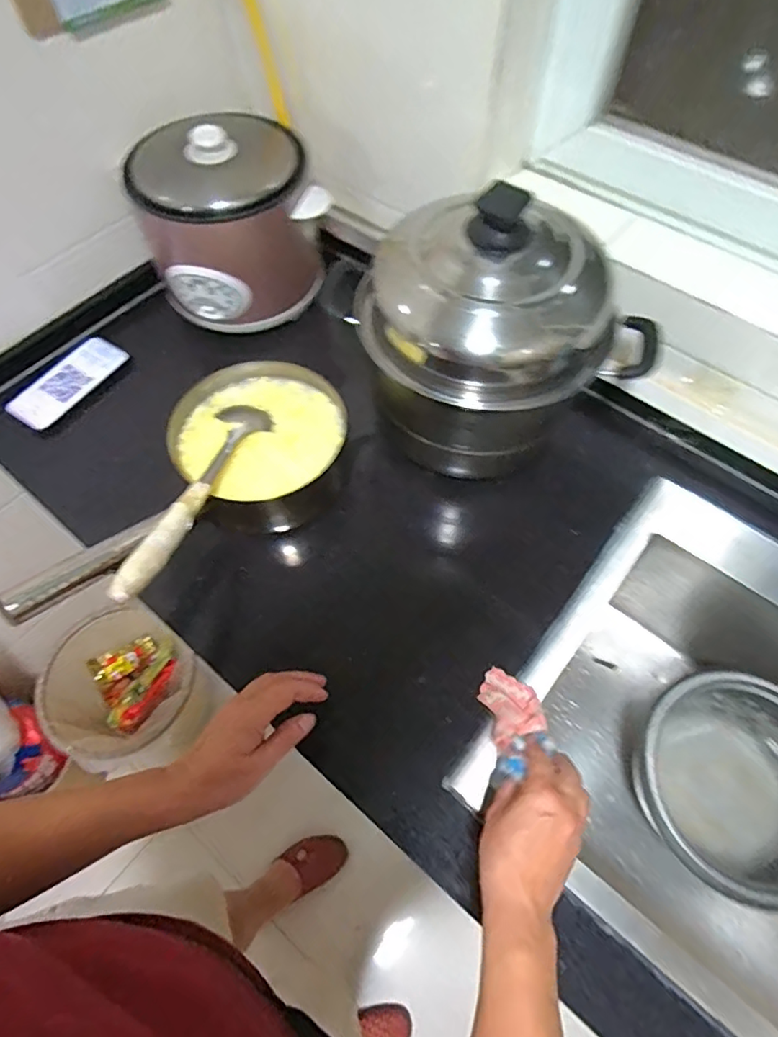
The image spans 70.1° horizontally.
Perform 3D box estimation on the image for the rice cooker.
[{"bbox_3d":[-0.202,-0.383,0.725,0.221,0.184,0.173,-21,63,-11],"label":"rice cooker"}]

